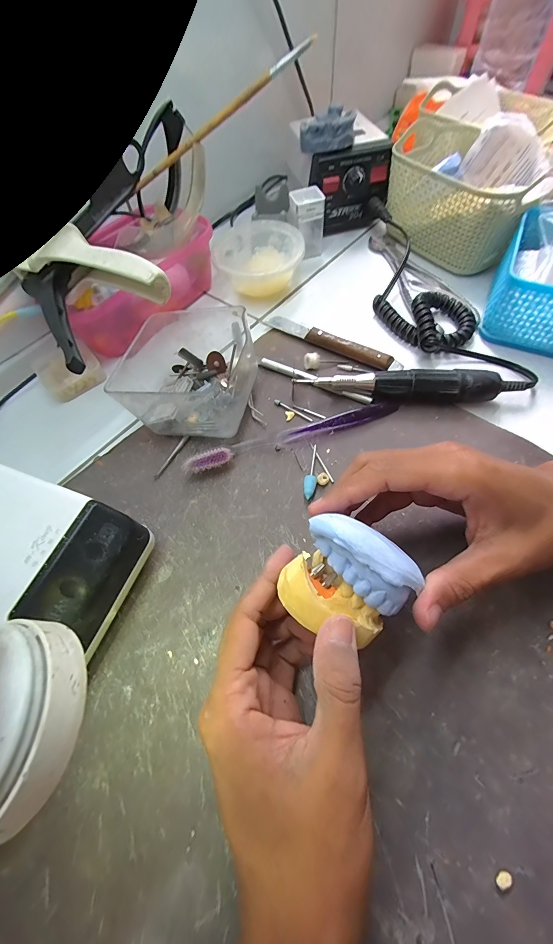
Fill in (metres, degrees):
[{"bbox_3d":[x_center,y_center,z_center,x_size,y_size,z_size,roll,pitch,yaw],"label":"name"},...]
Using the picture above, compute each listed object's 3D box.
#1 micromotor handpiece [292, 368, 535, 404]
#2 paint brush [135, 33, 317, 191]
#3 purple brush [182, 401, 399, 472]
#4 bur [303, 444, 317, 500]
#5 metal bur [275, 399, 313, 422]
[{"bbox_3d":[0.120,-0.076,0.293,0.195,0.027,0.027,4,62,7],"label":"micromotor handpiece"},{"bbox_3d":[-0.053,-0.323,0.304,0.195,0.008,0.011,-26,62,14],"label":"paint brush"},{"bbox_3d":[0.017,-0.034,0.282,0.188,0.018,0.018,-19,62,-6],"label":"purple brush"},{"bbox_3d":[0.029,-0.001,0.269,0.010,0.010,0.050,9,62,9],"label":"bur"},{"bbox_3d":[0.015,-0.058,0.303,0.041,0.004,0.004,29,67,16],"label":"metal bur"}]

